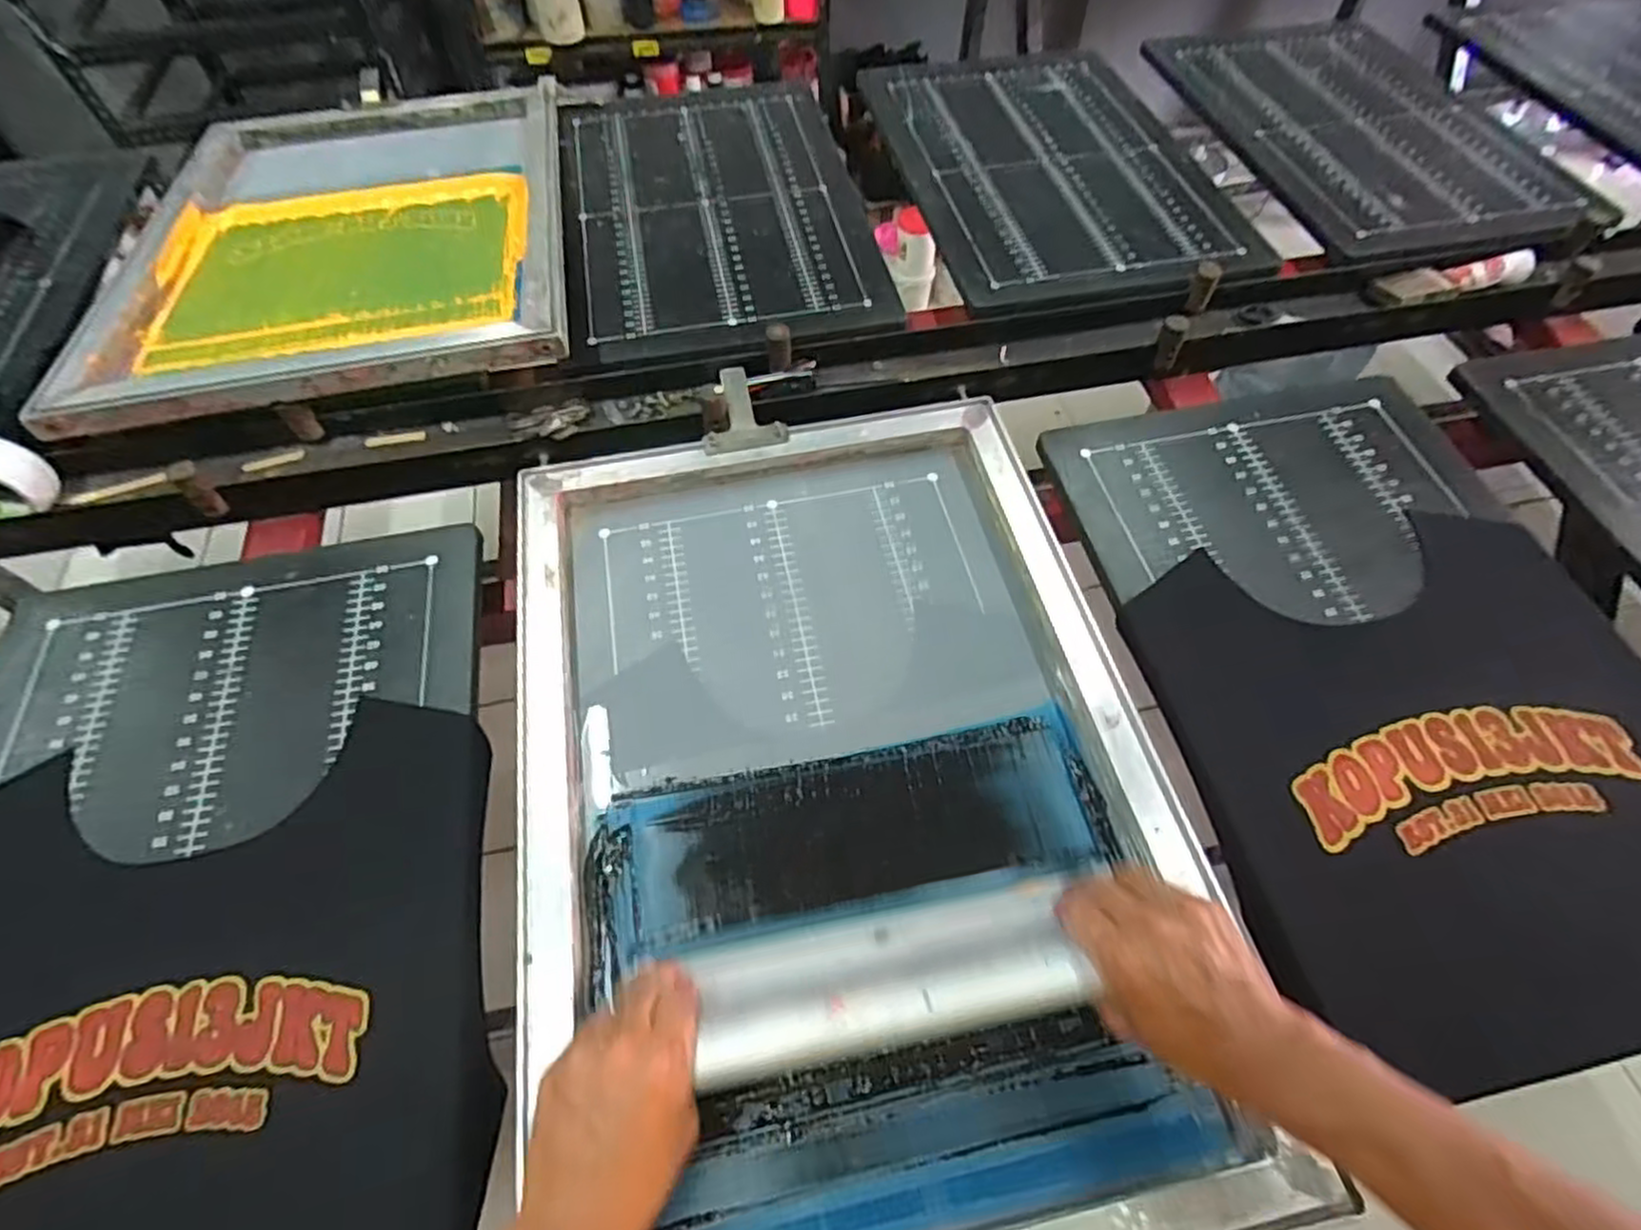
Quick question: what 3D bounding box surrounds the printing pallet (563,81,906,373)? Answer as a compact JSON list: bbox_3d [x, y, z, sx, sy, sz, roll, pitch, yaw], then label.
[{"bbox_3d":[-0.130,-0.517,0.944,0.367,0.018,0.574,-9,60,-6],"label":"printing pallet"}]

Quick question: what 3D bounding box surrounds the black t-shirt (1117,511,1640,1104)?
[{"bbox_3d":[0.509,0.115,0.597,0.416,0.061,0.419,-9,60,-6],"label":"black t-shirt"}]

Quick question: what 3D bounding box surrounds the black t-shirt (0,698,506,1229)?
[{"bbox_3d":[-0.438,0.286,0.495,0.408,0.033,0.407,-11,60,-7],"label":"black t-shirt"}]

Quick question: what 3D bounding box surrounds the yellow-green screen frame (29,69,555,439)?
[{"bbox_3d":[-0.554,-0.477,0.886,0.485,0.045,0.675,-10,55,-7],"label":"yellow-green screen frame"}]

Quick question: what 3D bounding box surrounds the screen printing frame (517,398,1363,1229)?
[{"bbox_3d":[0.011,0.110,0.565,0.457,0.040,0.641,-11,60,-7],"label":"screen printing frame"}]

